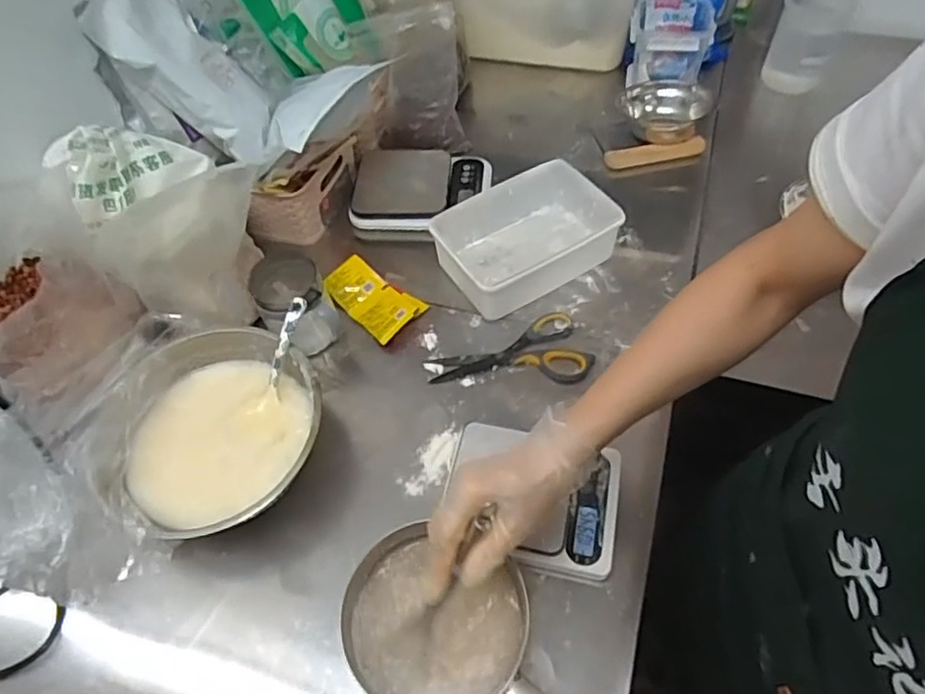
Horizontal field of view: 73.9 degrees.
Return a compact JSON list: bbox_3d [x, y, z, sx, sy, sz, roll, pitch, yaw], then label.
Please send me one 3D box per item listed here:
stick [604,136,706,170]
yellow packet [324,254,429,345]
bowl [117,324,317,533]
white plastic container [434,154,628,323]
[{"bbox_3d":[0.293,-0.295,0.936,0.155,0.029,0.008,-11,29,-5],"label":"stick"},{"bbox_3d":[-0.117,-0.066,0.810,0.077,0.027,0.136,-41,62,-21],"label":"yellow packet"},{"bbox_3d":[-0.258,0.093,0.669,0.213,0.091,0.226,-27,58,-14],"label":"bowl"},{"bbox_3d":[0.090,-0.144,0.814,0.229,0.076,0.146,-25,57,-12],"label":"white plastic container"}]

